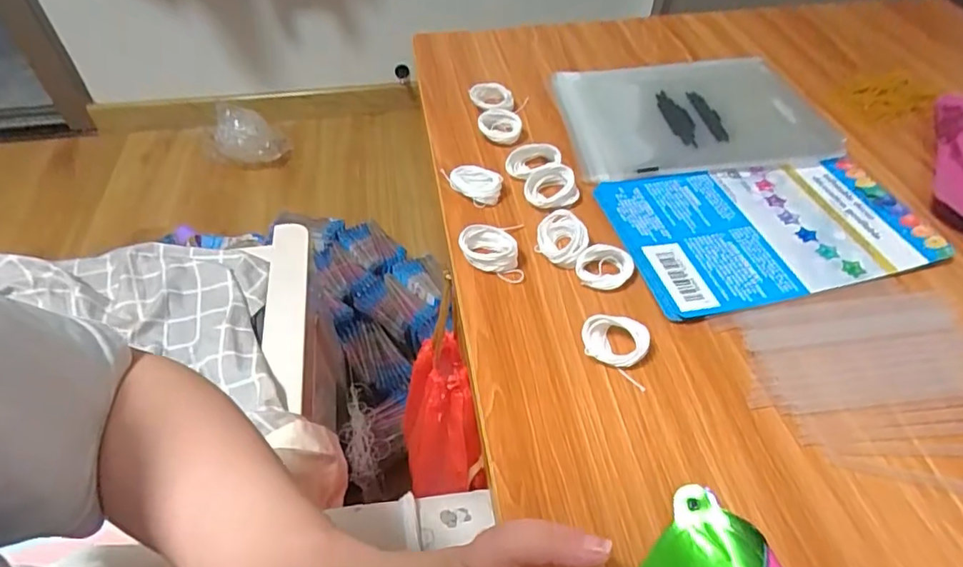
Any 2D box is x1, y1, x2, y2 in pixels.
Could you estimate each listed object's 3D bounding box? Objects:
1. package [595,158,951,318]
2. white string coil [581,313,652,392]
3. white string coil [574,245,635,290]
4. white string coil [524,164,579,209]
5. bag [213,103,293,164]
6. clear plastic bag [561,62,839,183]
[{"bbox_3d":[0.180,-0.037,0.354,0.188,0.006,0.115,-8,49,-7],"label":"package"},{"bbox_3d":[0.069,0.032,0.290,0.035,0.015,0.031,15,50,13],"label":"white string coil"},{"bbox_3d":[0.072,-0.011,0.325,0.034,0.012,0.023,-11,49,-9],"label":"white string coil"},{"bbox_3d":[0.047,-0.065,0.375,0.034,0.017,0.035,0,48,0],"label":"white string coil"},{"bbox_3d":[-0.665,-0.414,1.592,0.224,0.156,0.077,18,51,15],"label":"bag"},{"bbox_3d":[0.159,-0.132,0.436,0.180,0.008,0.140,-6,48,-5],"label":"clear plastic bag"}]

